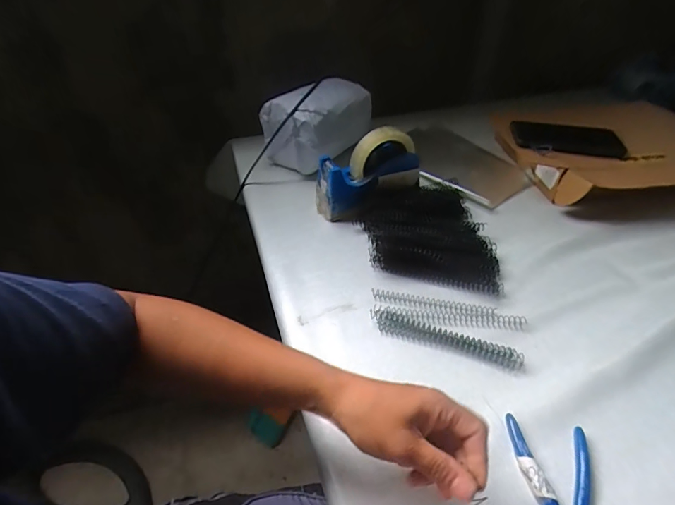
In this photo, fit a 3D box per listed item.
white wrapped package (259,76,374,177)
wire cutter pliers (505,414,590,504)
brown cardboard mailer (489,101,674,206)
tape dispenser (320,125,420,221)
[{"bbox_3d":[-0.033,-0.228,0.735,0.139,0.129,0.176,25,49,25],"label":"white wrapped package"},{"bbox_3d":[0.190,0.207,0.359,0.072,0.013,0.119,10,44,11],"label":"wire cutter pliers"},{"bbox_3d":[0.467,-0.173,0.699,0.341,0.084,0.244,-7,43,-7],"label":"brown cardboard mailer"},{"bbox_3d":[0.051,-0.114,0.620,0.165,0.120,0.060,-10,44,-10],"label":"tape dispenser"}]

